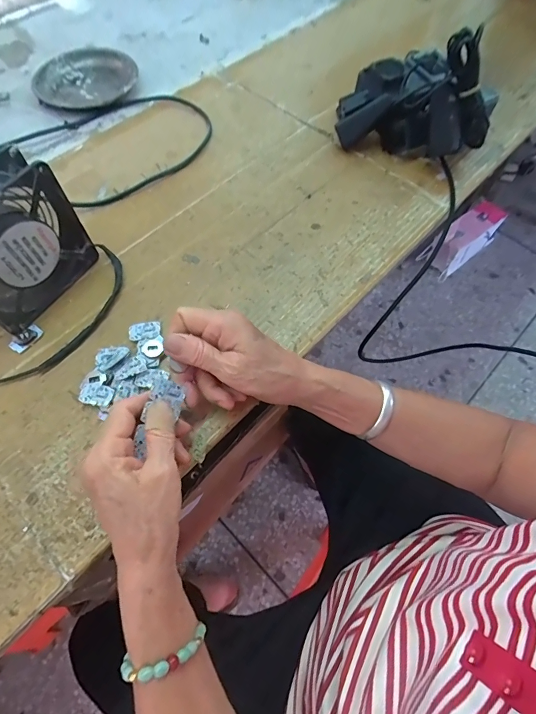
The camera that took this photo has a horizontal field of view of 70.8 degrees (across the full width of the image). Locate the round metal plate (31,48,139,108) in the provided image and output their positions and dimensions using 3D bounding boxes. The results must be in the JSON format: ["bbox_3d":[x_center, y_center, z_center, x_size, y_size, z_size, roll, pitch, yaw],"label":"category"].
[{"bbox_3d":[-0.263,-0.401,0.546,0.143,0.017,0.143,-10,64,-6],"label":"round metal plate"}]

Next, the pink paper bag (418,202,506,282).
[{"bbox_3d":[0.708,-0.422,1.345,0.335,0.127,0.117,-35,69,-17],"label":"pink paper bag"}]

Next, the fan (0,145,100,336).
[{"bbox_3d":[-0.226,-0.098,0.337,0.042,0.116,0.121,27,66,12],"label":"fan"}]

